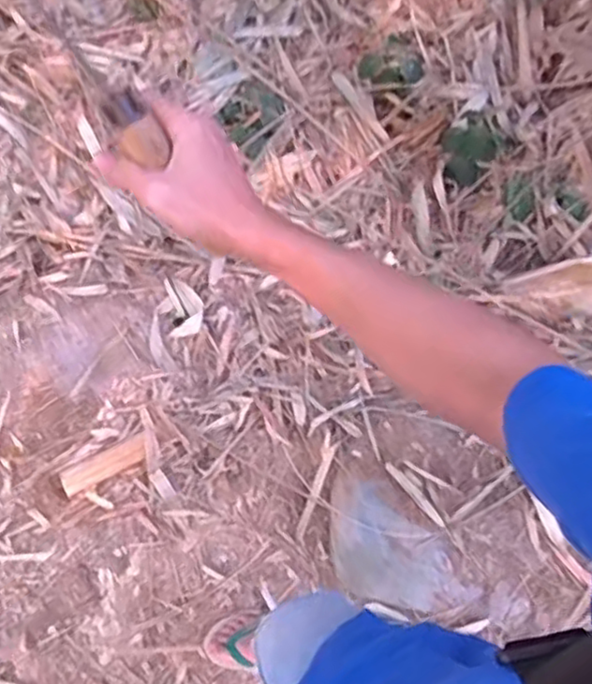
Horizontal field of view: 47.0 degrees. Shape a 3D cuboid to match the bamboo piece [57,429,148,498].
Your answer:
[{"bbox_3d":[-0.468,0.301,1.672,0.231,0.011,0.064,-27,75,1],"label":"bamboo piece"}]

